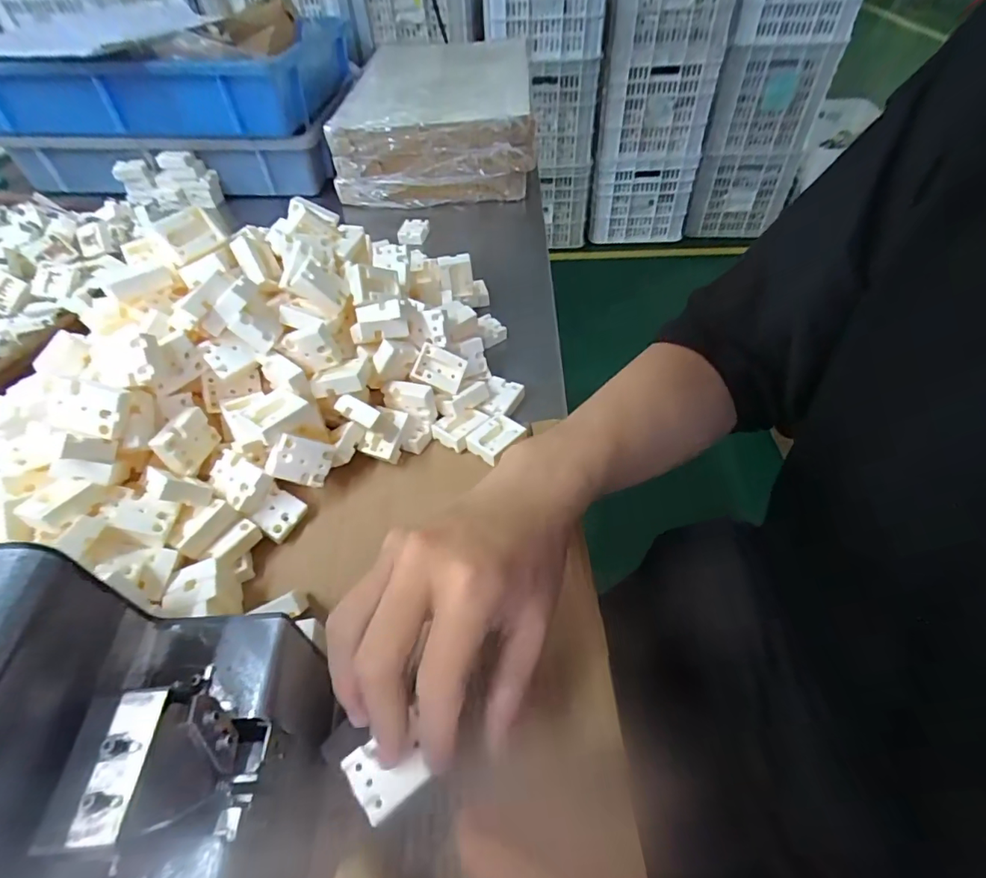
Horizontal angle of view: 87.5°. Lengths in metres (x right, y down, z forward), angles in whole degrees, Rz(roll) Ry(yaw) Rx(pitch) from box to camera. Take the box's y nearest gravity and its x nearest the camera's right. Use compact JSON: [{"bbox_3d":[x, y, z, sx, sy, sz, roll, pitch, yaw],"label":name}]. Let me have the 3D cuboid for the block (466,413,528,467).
[{"bbox_3d":[0.002,0.000,0.372,0.028,0.016,0.038,32,57,27],"label":"block"}]

